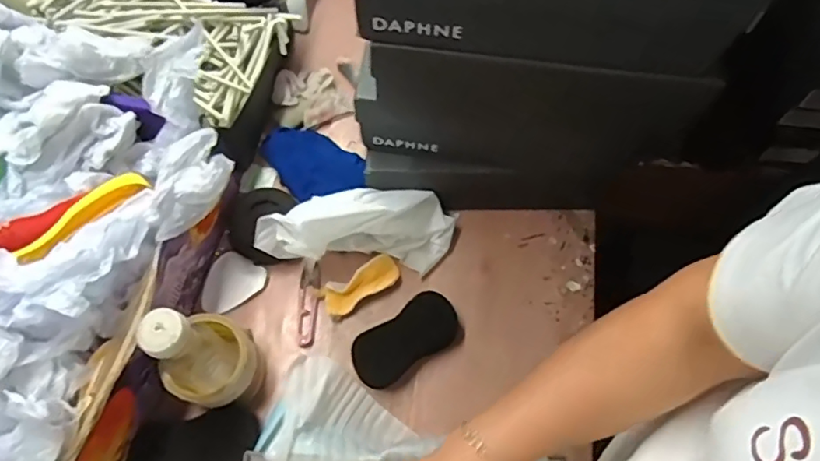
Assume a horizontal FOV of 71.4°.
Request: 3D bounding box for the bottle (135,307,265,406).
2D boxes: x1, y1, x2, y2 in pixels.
[{"bbox_3d":[-0.198,0.124,0.561,0.070,0.186,0.086,14,65,7],"label":"bottle"}]

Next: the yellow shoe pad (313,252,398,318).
[{"bbox_3d":[-0.058,0.065,0.675,0.097,0.018,0.041,-31,68,-14],"label":"yellow shoe pad"}]

